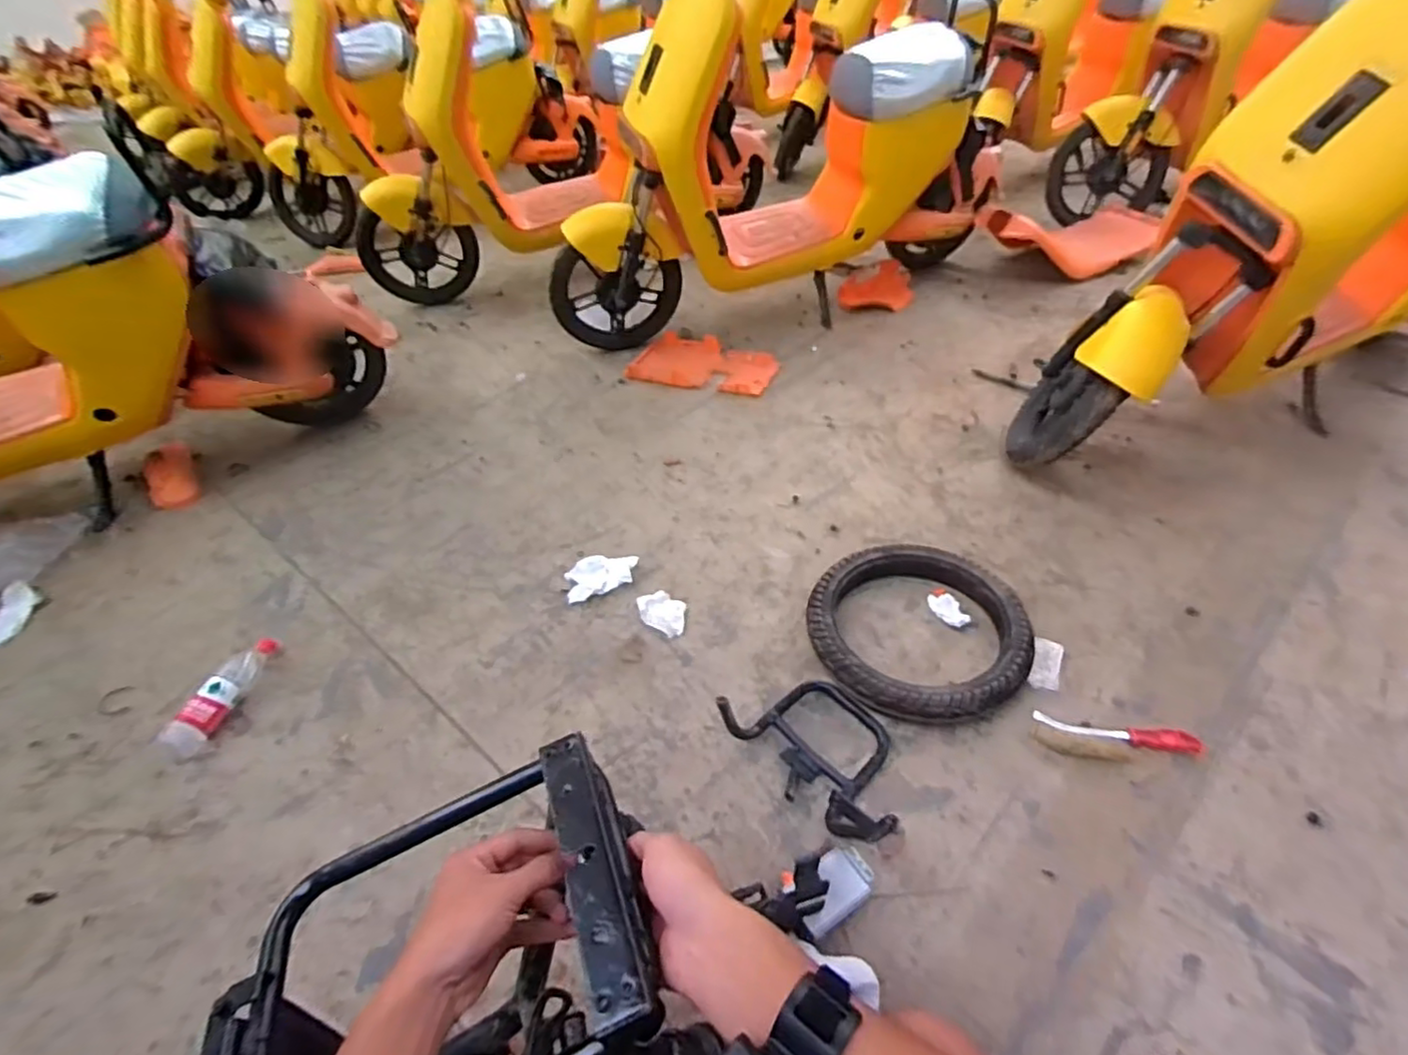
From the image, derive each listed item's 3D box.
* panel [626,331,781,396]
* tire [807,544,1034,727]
[{"bbox_3d":[0.007,-0.460,1.818,0.395,0.035,0.249,12,46,16],"label":"panel"},{"bbox_3d":[0.358,0.162,1.111,0.350,0.075,0.335,7,45,12],"label":"tire"}]

